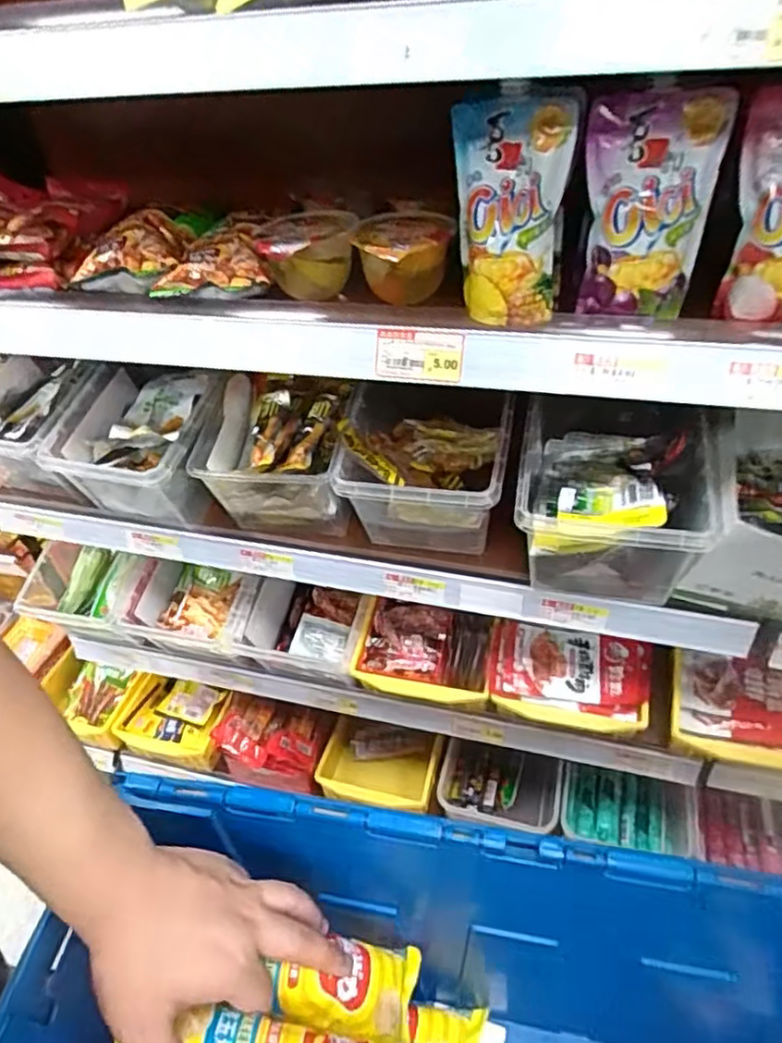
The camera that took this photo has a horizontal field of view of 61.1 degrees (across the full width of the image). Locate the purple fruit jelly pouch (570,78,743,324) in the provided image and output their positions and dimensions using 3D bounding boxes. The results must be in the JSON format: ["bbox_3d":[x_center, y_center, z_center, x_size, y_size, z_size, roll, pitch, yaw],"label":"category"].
[{"bbox_3d":[0.180,-0.219,0.472,0.085,0.139,0.045,9,45,16],"label":"purple fruit jelly pouch"}]

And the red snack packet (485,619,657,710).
[{"bbox_3d":[0.216,0.174,0.803,0.184,0.021,0.094,6,44,11],"label":"red snack packet"}]

